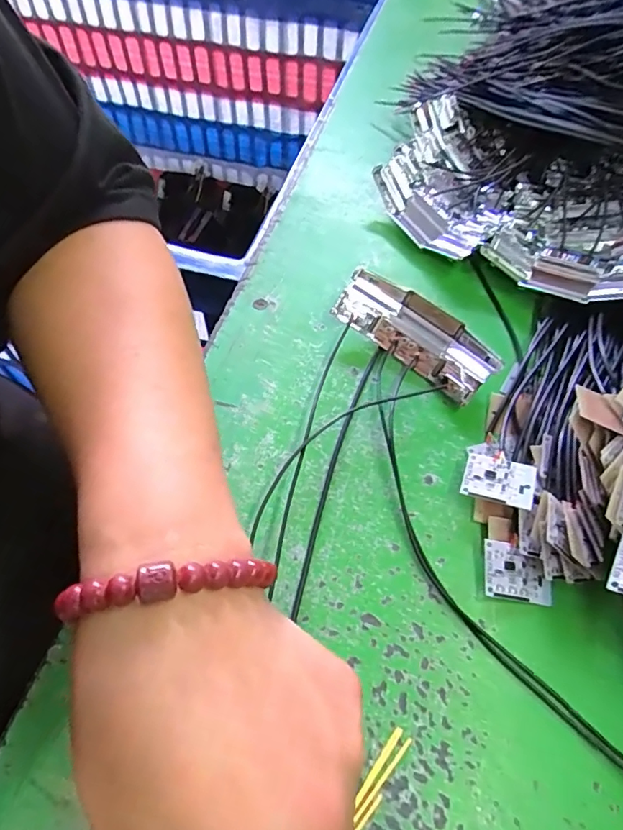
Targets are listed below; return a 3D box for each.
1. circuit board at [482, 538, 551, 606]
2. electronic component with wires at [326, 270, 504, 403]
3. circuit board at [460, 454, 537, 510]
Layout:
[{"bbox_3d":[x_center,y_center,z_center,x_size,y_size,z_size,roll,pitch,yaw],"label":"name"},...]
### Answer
[{"bbox_3d":[0.094,0.072,0.234,0.031,0.004,0.024,11,68,-5],"label":"circuit board"},{"bbox_3d":[0.062,-0.048,0.301,0.095,0.025,0.040,36,62,21],"label":"electronic component with wires"},{"bbox_3d":[0.091,0.032,0.250,0.032,0.004,0.025,13,49,23],"label":"circuit board"}]

